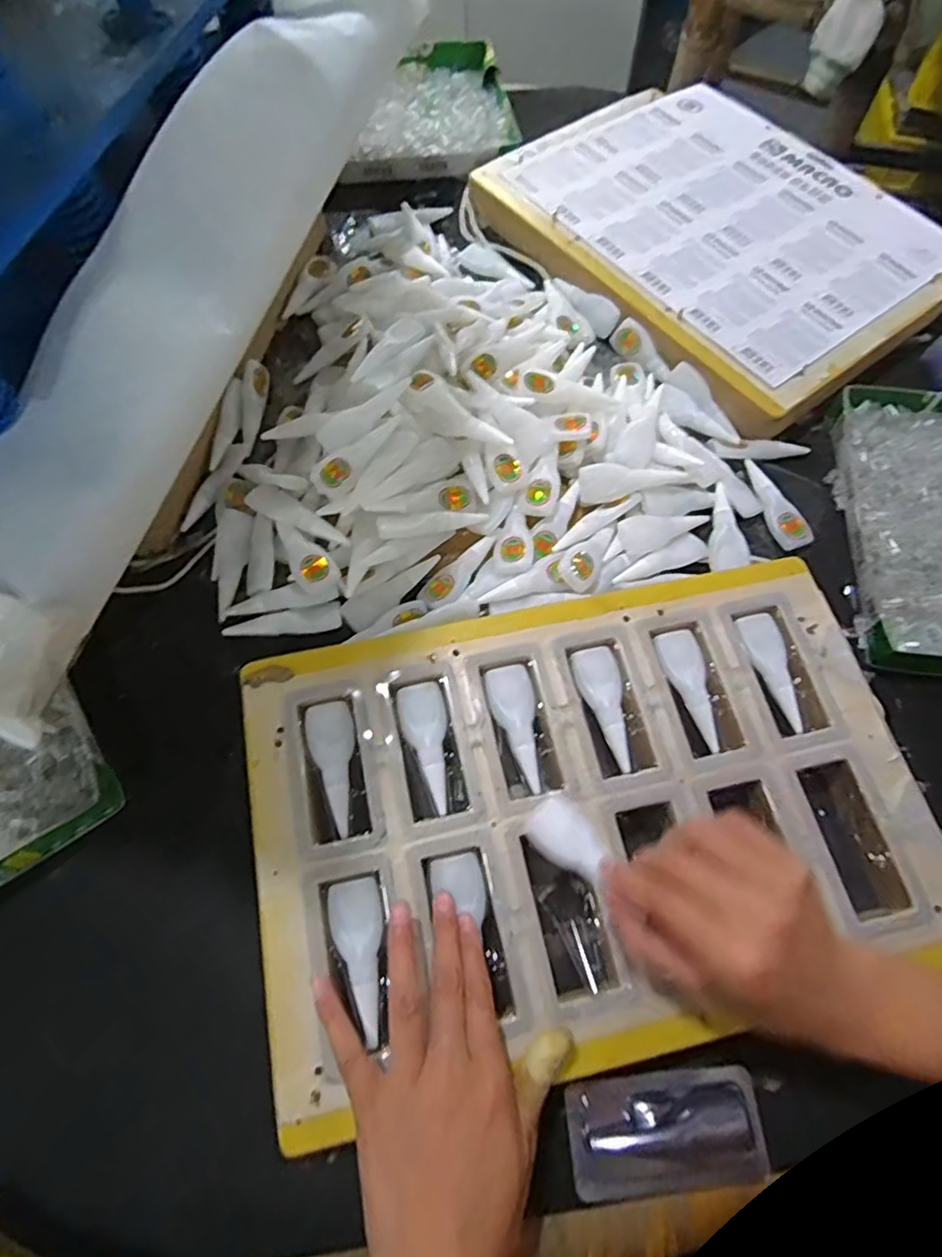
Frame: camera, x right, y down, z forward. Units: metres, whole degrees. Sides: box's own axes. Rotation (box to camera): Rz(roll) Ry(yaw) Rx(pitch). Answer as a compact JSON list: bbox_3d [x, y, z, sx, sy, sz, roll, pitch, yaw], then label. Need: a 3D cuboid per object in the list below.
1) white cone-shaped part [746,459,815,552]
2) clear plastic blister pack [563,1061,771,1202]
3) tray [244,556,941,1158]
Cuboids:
[{"bbox_3d":[0.259,-0.104,0.528,0.025,0.016,0.085,-11,66,-6],"label":"white cone-shaped part"},{"bbox_3d":[0.110,0.283,0.353,0.107,0.010,0.055,-5,66,-3],"label":"clear plastic blister pack"},{"bbox_3d":[0.073,0.104,0.405,0.411,0.022,0.282,-12,66,-6],"label":"tray"}]

